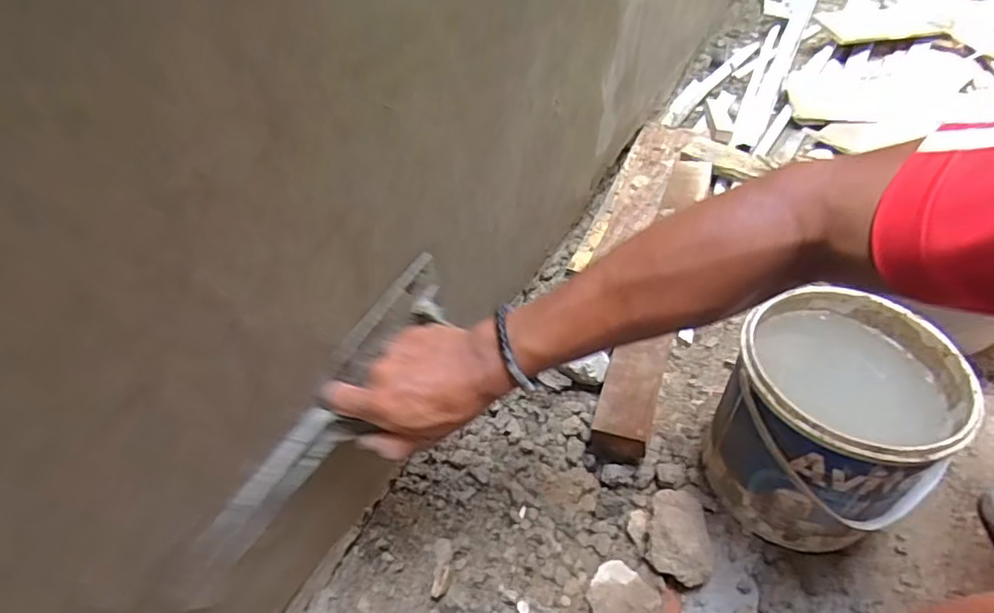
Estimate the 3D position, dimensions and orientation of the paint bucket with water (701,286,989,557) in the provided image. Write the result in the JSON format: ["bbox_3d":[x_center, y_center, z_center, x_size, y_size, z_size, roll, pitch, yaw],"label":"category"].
[{"bbox_3d":[0.308,0.113,0.567,0.178,0.183,0.171,0,48,0],"label":"paint bucket with water"}]

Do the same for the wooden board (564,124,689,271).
[{"bbox_3d":[0.220,-0.180,0.928,0.080,0.017,0.362,23,60,13],"label":"wooden board"}]

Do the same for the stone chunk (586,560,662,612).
[{"bbox_3d":[0.118,0.273,0.550,0.062,0.020,0.051,29,54,23],"label":"stone chunk"}]

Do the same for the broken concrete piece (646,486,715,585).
[{"bbox_3d":[0.179,0.224,0.580,0.061,0.060,0.091,13,49,11],"label":"broken concrete piece"}]

